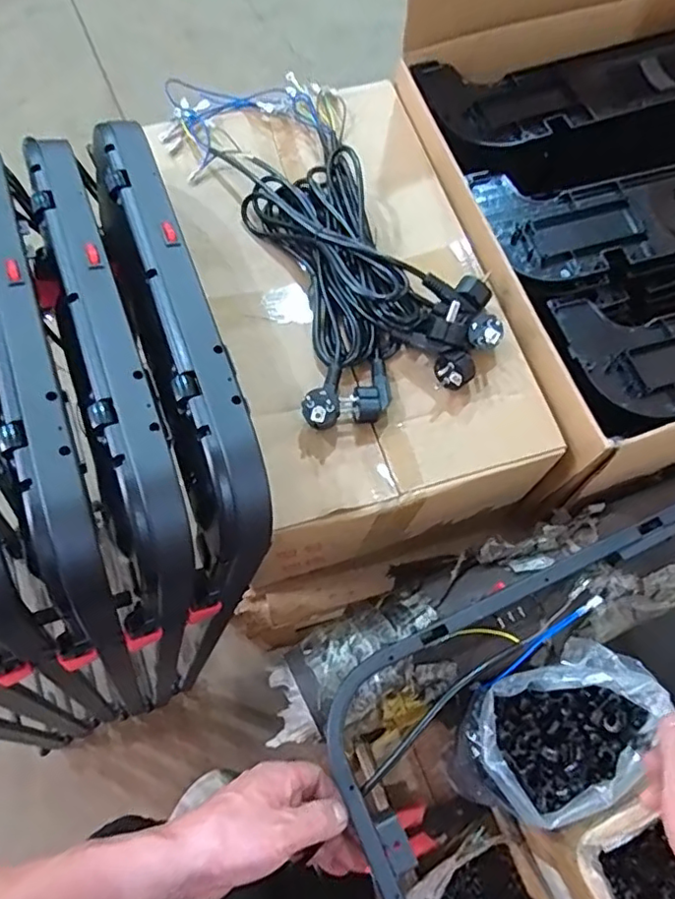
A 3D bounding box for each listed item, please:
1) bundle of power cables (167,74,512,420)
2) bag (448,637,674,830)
[{"bbox_3d":[-0.018,-0.254,0.647,0.220,0.045,0.480,-24,69,-10],"label":"bundle of power cables"},{"bbox_3d":[0.210,0.283,0.594,0.193,0.139,0.120,-25,70,-10],"label":"bag"}]

